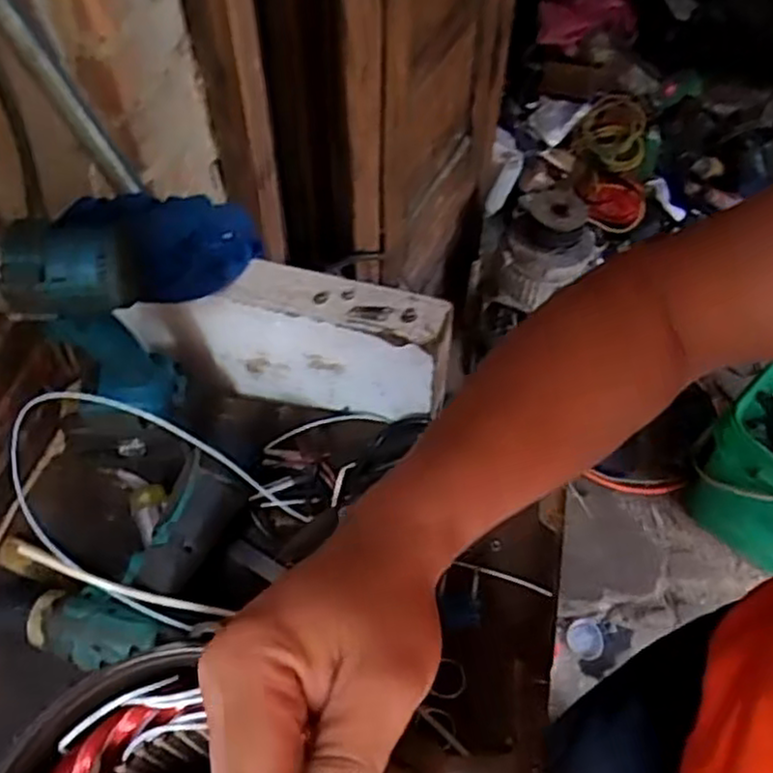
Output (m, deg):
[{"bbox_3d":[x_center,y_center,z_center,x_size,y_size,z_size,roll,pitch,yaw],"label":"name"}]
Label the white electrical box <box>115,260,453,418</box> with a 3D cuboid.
[{"bbox_3d":[-0.086,-0.045,0.675,0.295,0.123,0.069,11,54,8],"label":"white electrical box"}]

